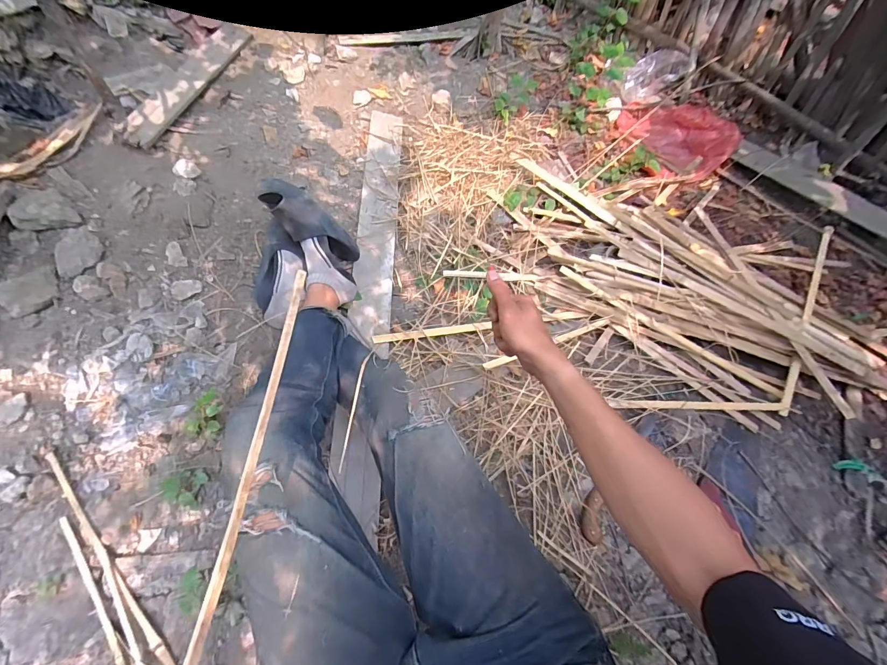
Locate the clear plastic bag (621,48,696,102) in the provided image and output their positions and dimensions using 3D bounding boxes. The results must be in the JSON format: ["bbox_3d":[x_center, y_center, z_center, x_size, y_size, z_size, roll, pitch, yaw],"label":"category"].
[{"bbox_3d":[0.774,-0.945,1.425,0.204,0.164,0.100,10,58,3],"label":"clear plastic bag"}]

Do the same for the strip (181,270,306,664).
[{"bbox_3d":[-0.158,0.098,0.320,0.011,0.008,0.340,6,67,0],"label":"strip"}]

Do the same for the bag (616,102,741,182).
[{"bbox_3d":[0.775,-0.698,1.330,0.229,0.118,0.401,-27,64,-19],"label":"bag"}]

